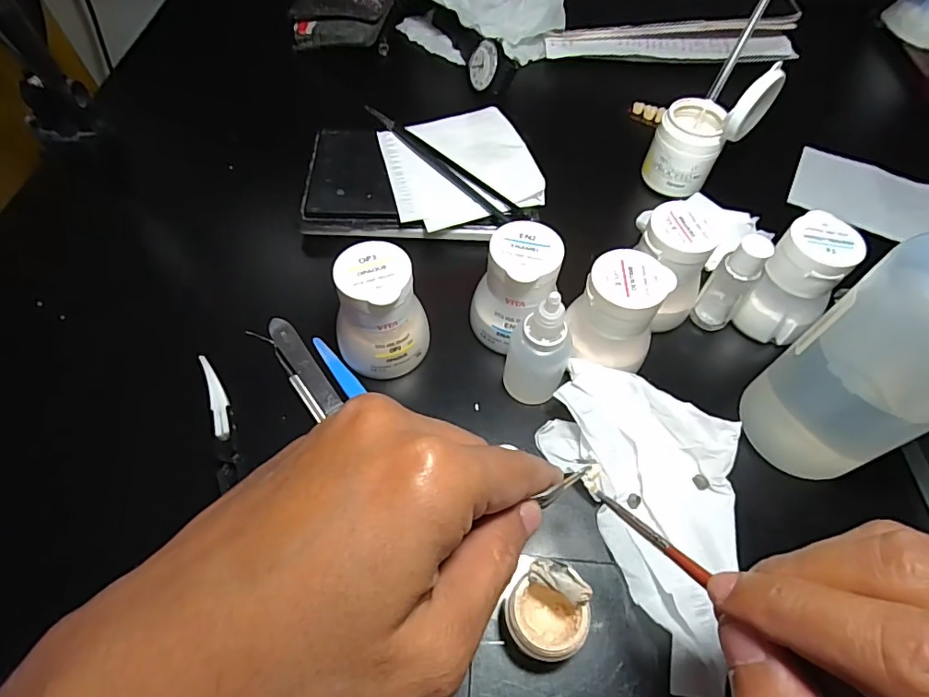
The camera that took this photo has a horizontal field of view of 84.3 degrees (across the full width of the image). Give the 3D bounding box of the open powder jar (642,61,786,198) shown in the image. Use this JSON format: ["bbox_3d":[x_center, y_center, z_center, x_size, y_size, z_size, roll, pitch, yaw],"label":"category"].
[{"bbox_3d":[0.157,-0.144,0.334,0.057,0.083,0.043,22,60,10],"label":"open powder jar"}]

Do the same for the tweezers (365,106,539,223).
[{"bbox_3d":[-0.016,-0.124,0.339,0.145,0.004,0.025,36,64,17],"label":"tweezers"}]

